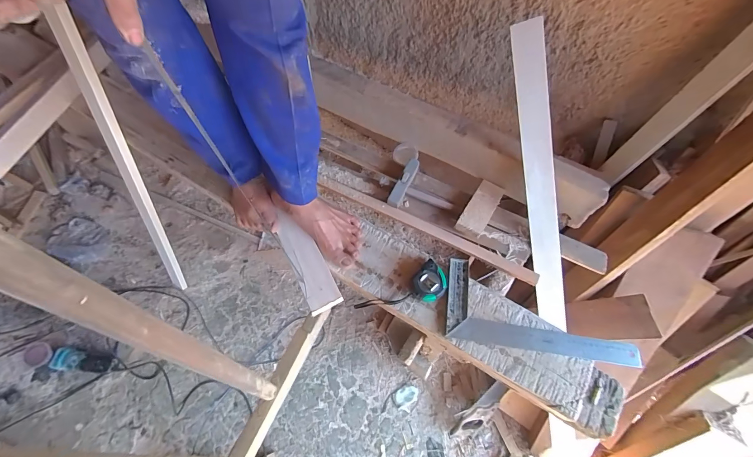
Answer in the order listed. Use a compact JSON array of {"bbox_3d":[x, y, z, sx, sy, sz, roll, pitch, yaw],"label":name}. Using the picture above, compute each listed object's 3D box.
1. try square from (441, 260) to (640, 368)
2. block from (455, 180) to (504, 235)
[{"bbox_3d":[0.314,0.160,0.632,0.349,0.021,0.155,9,61,2],"label":"try square"},{"bbox_3d":[0.271,-0.056,0.835,0.065,0.025,0.184,31,64,13],"label":"block"}]

